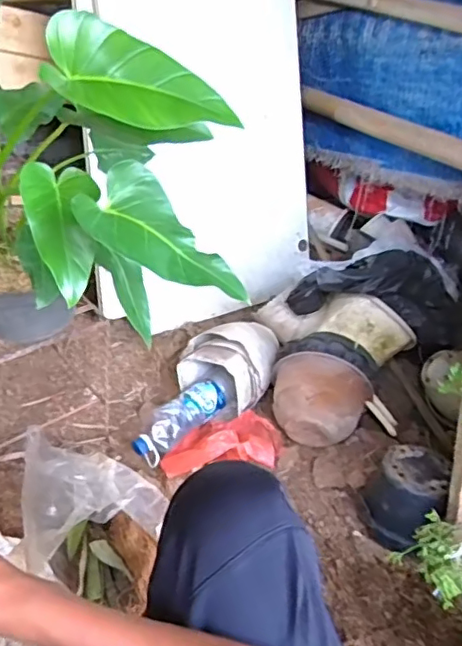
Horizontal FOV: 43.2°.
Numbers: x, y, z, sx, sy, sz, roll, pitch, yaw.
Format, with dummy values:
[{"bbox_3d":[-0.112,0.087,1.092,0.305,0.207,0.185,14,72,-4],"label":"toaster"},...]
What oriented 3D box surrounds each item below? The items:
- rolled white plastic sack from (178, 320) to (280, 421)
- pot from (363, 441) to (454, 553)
[{"bbox_3d":[0.019,0.088,1.307,0.163,0.155,0.237,30,36,33],"label":"rolled white plastic sack"},{"bbox_3d":[0.318,0.314,1.049,0.131,0.127,0.148,24,33,26],"label":"pot"}]

